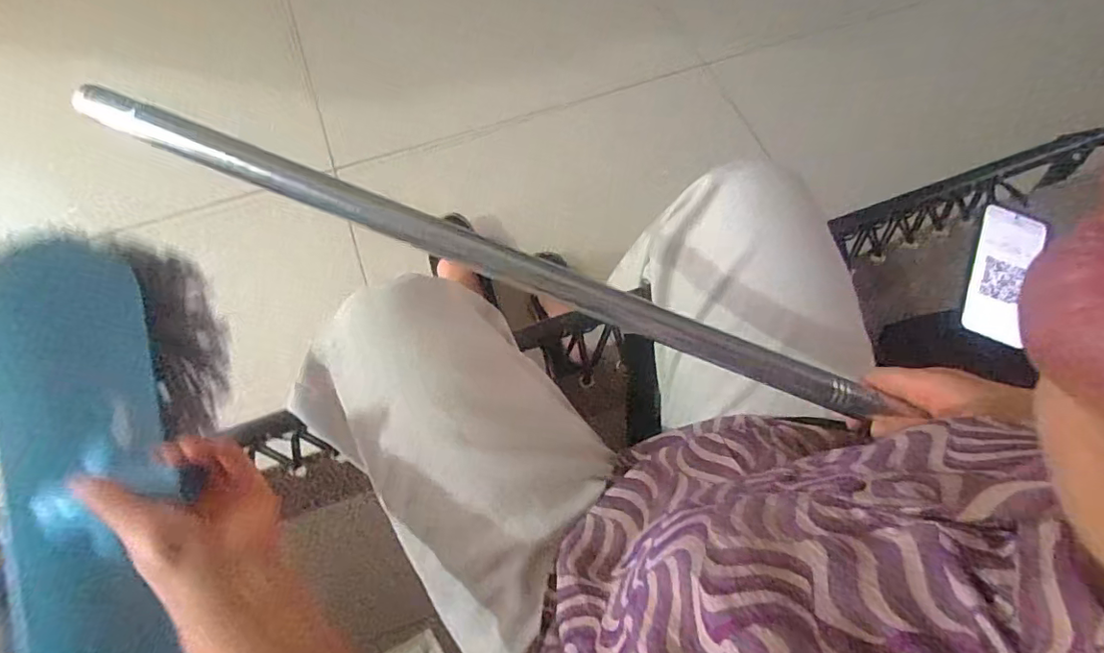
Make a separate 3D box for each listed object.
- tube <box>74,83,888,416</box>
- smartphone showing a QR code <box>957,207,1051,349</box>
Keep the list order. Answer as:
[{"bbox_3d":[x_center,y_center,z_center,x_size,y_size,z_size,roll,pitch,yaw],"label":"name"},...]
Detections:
[{"bbox_3d":[-0.041,-0.045,0.372,0.559,0.018,0.024,21,68,-3],"label":"tube"},{"bbox_3d":[0.487,-0.057,0.589,0.058,0.009,0.153,18,78,19],"label":"smartphone showing a QR code"}]

